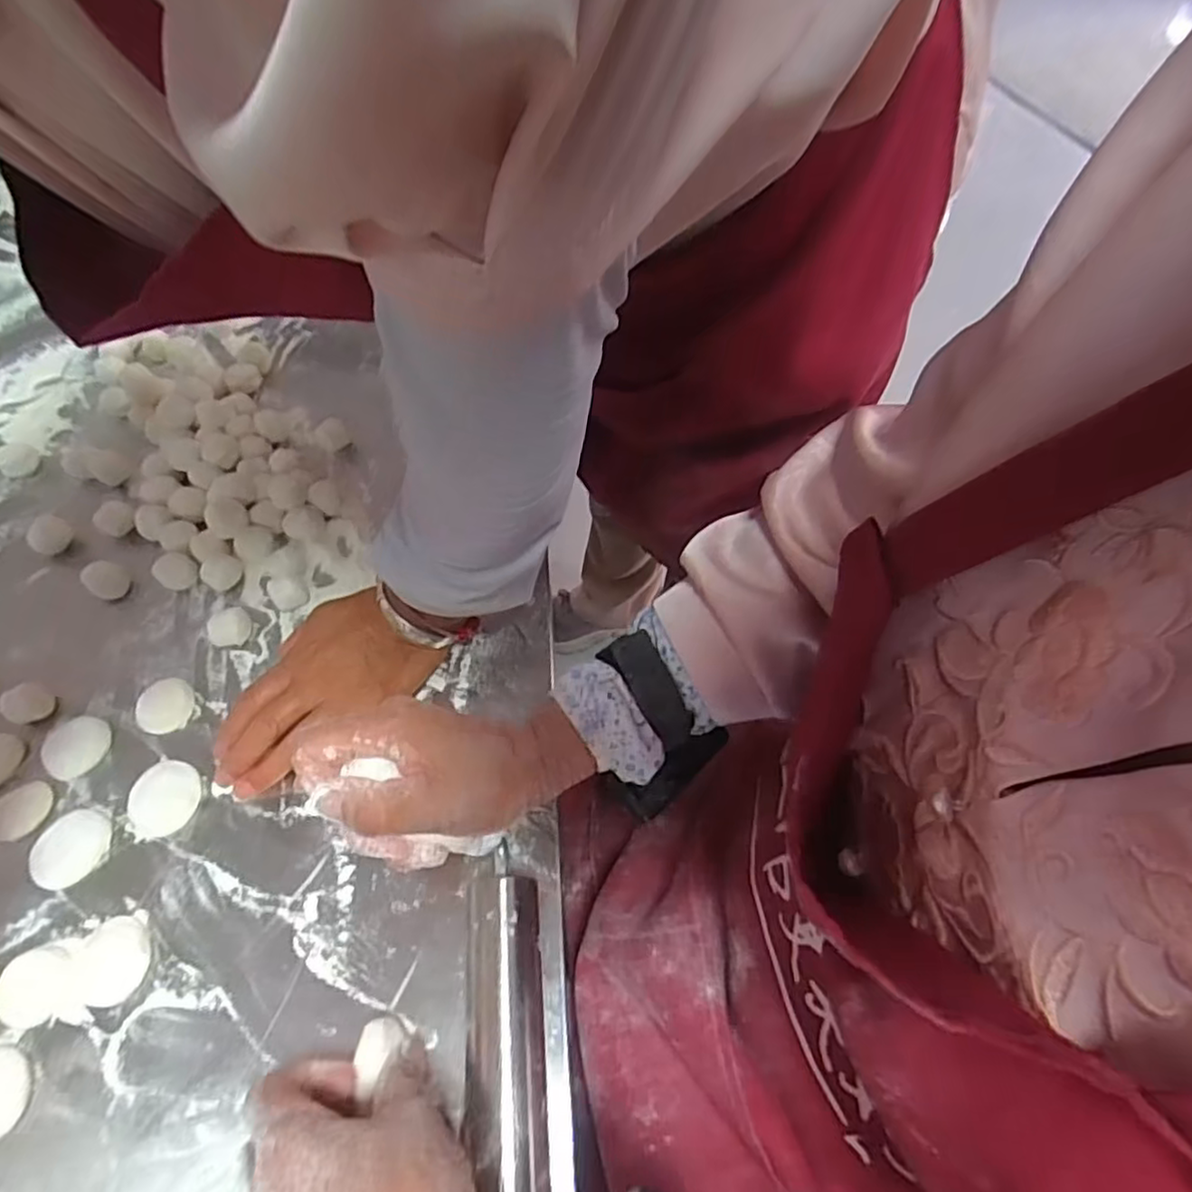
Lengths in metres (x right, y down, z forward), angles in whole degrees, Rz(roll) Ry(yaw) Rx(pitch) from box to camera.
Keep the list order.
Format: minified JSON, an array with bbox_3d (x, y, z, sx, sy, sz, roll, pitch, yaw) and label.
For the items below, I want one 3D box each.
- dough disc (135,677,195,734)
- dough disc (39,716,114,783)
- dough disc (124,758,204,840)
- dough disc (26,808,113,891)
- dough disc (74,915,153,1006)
[{"bbox_3d":[-0.280,0.071,0.438,0.036,0.007,0.036,-1,57,1],"label":"dough disc"},{"bbox_3d":[-0.328,0.095,0.424,0.040,0.005,0.039,-1,57,1],"label":"dough disc"},{"bbox_3d":[-0.259,0.121,0.403,0.042,0.007,0.043,-1,57,1],"label":"dough disc"},{"bbox_3d":[-0.305,0.146,0.390,0.044,0.004,0.039,-34,62,-19],"label":"dough disc"},{"bbox_3d":[-0.255,0.193,0.356,0.035,0.006,0.041,-8,57,-3],"label":"dough disc"}]

